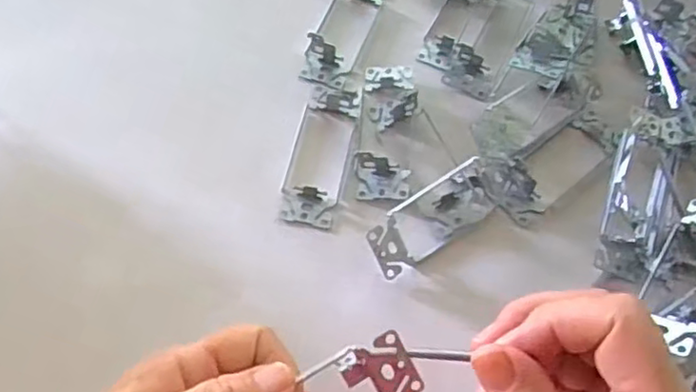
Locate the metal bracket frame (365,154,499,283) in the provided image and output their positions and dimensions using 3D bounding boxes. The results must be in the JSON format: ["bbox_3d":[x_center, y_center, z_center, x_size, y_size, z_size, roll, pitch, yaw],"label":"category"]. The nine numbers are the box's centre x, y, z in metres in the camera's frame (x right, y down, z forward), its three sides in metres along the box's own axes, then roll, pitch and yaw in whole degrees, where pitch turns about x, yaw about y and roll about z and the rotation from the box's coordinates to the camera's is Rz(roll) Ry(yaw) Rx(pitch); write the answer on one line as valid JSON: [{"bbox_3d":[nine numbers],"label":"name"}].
[{"bbox_3d":[0.050,0.011,0.401,0.090,0.026,0.035,-32,67,-18],"label":"metal bracket frame"}]

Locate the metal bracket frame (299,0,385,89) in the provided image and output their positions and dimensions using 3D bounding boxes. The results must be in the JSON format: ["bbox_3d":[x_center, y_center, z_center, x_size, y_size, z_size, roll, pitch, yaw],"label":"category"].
[{"bbox_3d":[-0.002,-0.127,0.477,0.037,0.022,0.106,17,62,7],"label":"metal bracket frame"}]

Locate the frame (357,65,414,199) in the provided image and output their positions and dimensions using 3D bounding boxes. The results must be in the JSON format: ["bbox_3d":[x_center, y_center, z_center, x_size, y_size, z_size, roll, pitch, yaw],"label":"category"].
[{"bbox_3d":[0.025,-0.048,0.435,0.035,0.020,0.105,5,61,1],"label":"frame"}]

